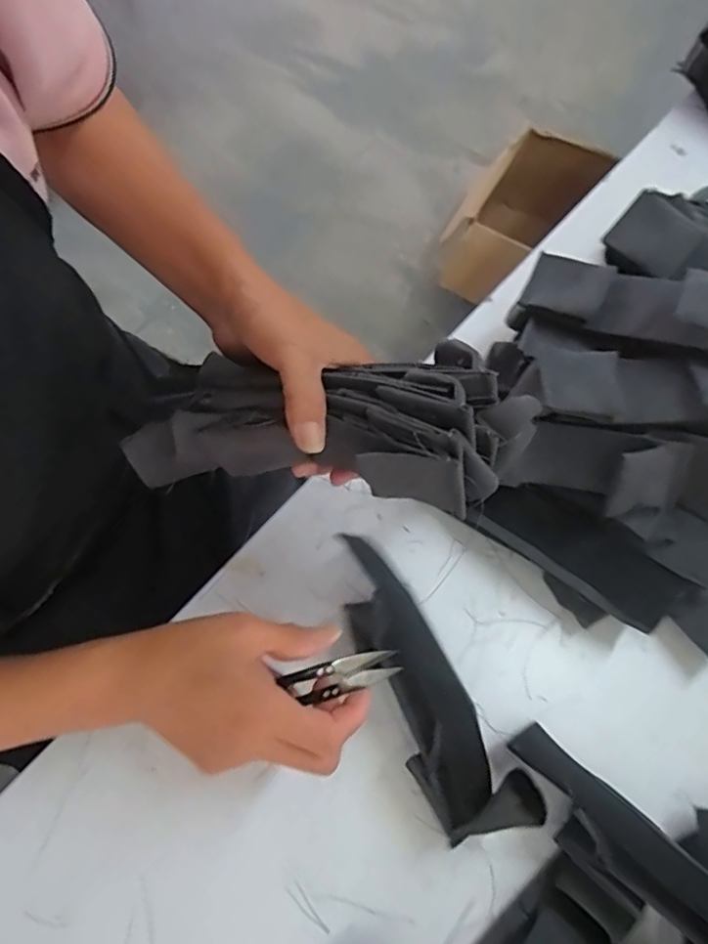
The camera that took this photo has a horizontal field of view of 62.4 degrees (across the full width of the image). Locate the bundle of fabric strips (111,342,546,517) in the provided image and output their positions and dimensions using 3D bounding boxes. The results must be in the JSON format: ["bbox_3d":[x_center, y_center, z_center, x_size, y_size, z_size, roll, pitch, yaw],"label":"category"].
[{"bbox_3d":[-0.019,-0.027,0.313,0.212,0.054,0.080,3,66,15],"label":"bundle of fabric strips"}]

